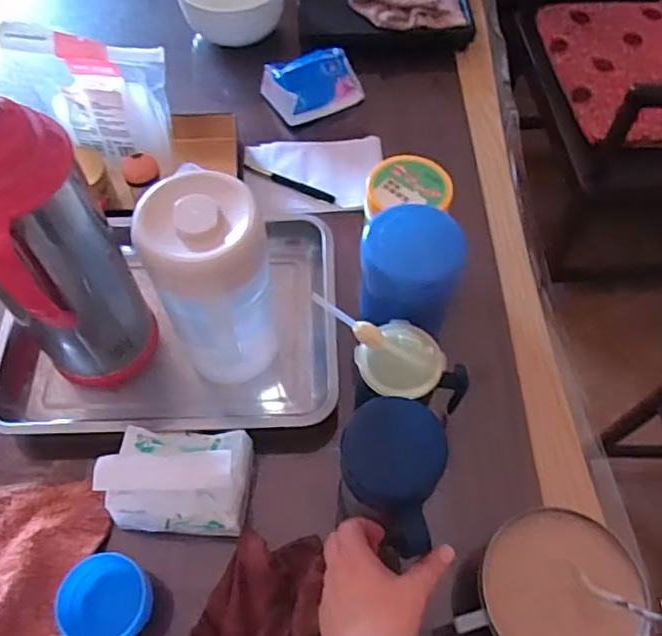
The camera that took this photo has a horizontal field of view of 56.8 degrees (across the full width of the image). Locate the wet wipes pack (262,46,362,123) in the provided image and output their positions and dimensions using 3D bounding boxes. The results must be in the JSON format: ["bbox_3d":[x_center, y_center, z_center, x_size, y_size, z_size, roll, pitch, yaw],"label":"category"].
[{"bbox_3d":[-0.026,-0.367,0.957,0.141,0.062,0.085,-24,63,-14],"label":"wet wipes pack"}]

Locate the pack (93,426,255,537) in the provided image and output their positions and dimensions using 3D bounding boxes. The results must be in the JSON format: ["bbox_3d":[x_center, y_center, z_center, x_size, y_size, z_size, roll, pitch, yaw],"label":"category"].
[{"bbox_3d":[-0.152,0.160,0.615,0.131,0.102,0.096,5,60,2],"label":"pack"}]

